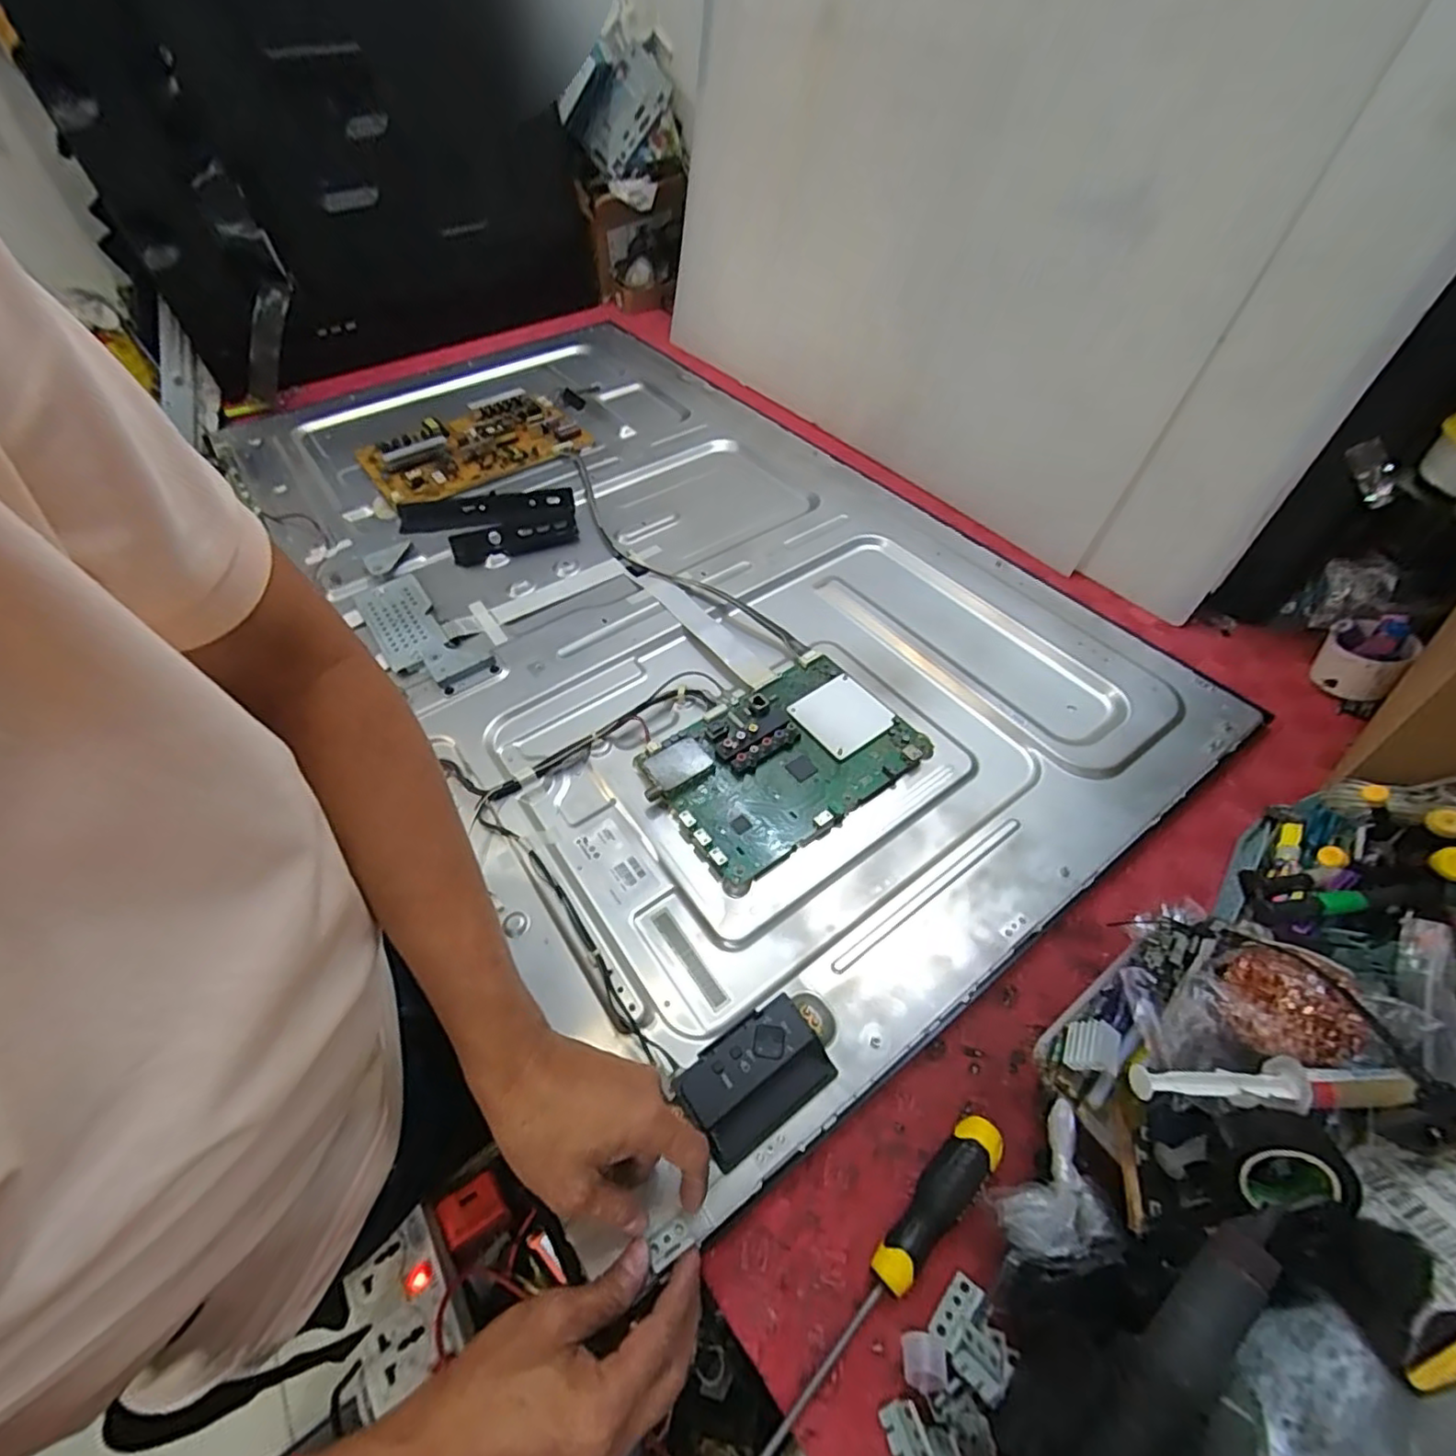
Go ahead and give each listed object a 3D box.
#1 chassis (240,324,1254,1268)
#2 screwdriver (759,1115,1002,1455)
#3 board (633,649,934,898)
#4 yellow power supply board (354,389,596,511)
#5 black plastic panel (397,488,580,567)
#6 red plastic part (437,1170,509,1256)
[{"bbox_3d":[-0.103,-0.202,0.735,0.638,0.033,1.127,-33,59,-20],"label":"chassis"},{"bbox_3d":[0.072,0.317,0.338,0.025,0.024,0.243,38,63,25],"label":"screwdriver"},{"bbox_3d":[0.046,0.023,0.556,0.217,0.021,0.159,-33,59,-20],"label":"board"},{"bbox_3d":[-0.364,-0.404,0.903,0.288,0.019,0.195,-31,57,-18],"label":"yellow power supply board"},{"bbox_3d":[-0.299,-0.254,0.782,0.212,0.020,0.118,-8,54,-4],"label":"black plastic panel"},{"bbox_3d":[-0.199,0.379,0.497,0.046,0.019,0.043,-30,57,-18],"label":"red plastic part"}]

